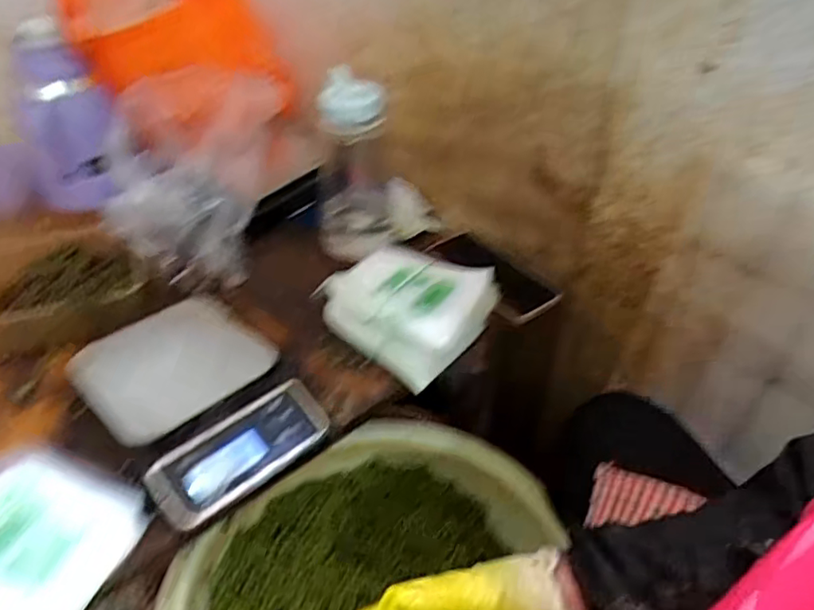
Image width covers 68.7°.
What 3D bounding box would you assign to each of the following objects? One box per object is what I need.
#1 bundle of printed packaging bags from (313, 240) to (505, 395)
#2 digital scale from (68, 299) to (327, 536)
[{"bbox_3d":[0.004,0.004,0.632,0.155,0.065,0.123,25,45,25],"label":"bundle of printed packaging bags"},{"bbox_3d":[-0.190,0.077,0.535,0.204,0.067,0.150,32,48,31],"label":"digital scale"}]

